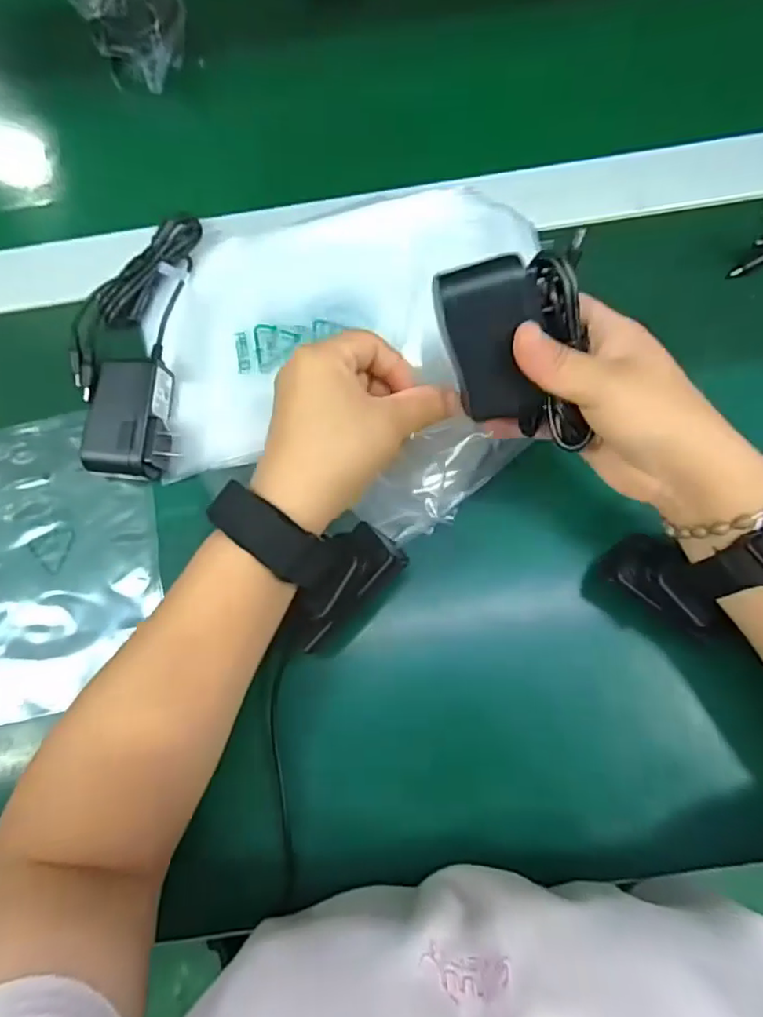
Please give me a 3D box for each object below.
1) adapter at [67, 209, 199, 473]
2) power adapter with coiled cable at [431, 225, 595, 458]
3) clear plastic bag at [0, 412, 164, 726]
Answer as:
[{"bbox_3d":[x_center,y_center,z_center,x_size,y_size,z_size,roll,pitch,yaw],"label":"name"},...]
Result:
[{"bbox_3d":[-0.169,-0.111,0.394,0.077,0.032,0.187,1,77,2],"label":"adapter"},{"bbox_3d":[0.067,-0.074,0.296,0.072,0.038,0.092,-19,100,-21],"label":"power adapter with coiled cable"},{"bbox_3d":[-0.206,0.030,0.377,0.130,0.008,0.183,-11,76,-1],"label":"clear plastic bag"}]

